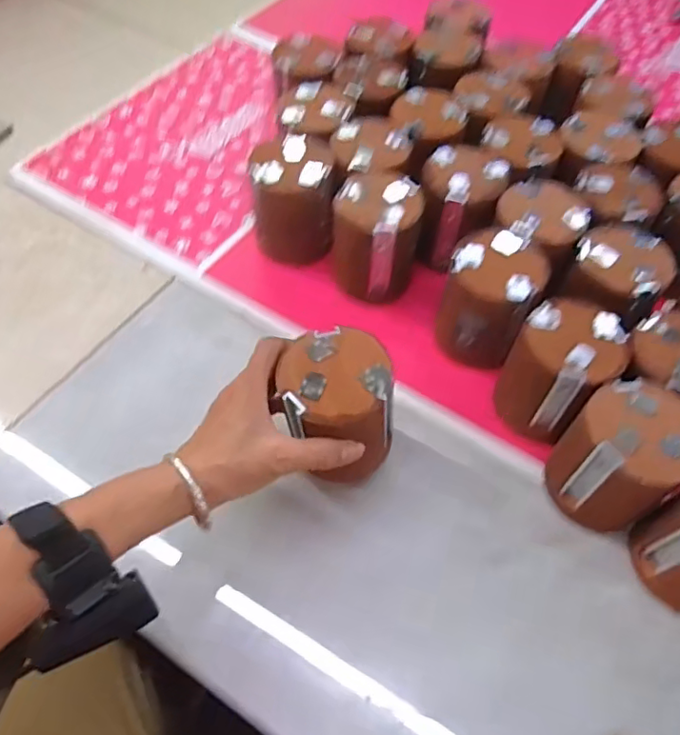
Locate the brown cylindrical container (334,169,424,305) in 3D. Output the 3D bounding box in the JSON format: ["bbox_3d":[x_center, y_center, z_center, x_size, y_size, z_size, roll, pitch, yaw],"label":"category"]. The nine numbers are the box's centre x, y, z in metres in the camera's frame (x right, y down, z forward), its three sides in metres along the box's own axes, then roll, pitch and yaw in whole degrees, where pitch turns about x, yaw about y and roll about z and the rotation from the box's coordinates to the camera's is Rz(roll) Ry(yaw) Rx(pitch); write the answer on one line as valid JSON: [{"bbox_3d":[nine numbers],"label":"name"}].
[{"bbox_3d":[0.033,-0.125,0.551,0.079,0.096,0.084,9,58,4],"label":"brown cylindrical container"}]

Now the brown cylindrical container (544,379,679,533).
[{"bbox_3d":[0.203,0.070,0.435,0.082,0.108,0.073,-38,66,-23],"label":"brown cylindrical container"}]

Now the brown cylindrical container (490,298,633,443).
[{"bbox_3d":[0.175,0.004,0.472,0.073,0.097,0.075,1,57,-1],"label":"brown cylindrical container"}]

